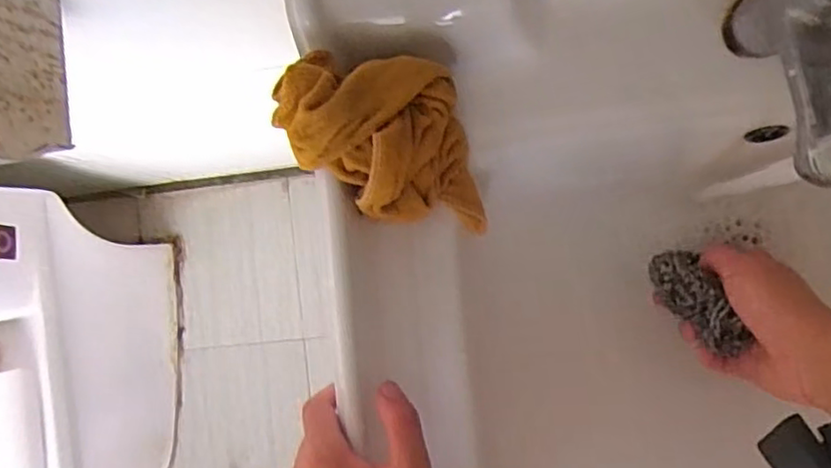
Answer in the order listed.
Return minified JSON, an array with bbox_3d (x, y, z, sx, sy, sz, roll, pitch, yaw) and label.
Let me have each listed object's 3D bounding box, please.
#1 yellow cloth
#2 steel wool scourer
[{"bbox_3d":[-0.019,-0.061,0.434,0.129,0.086,0.097,8,89,7],"label":"yellow cloth"},{"bbox_3d":[0.209,0.047,0.485,0.039,0.029,0.084,-34,63,5],"label":"steel wool scourer"}]

